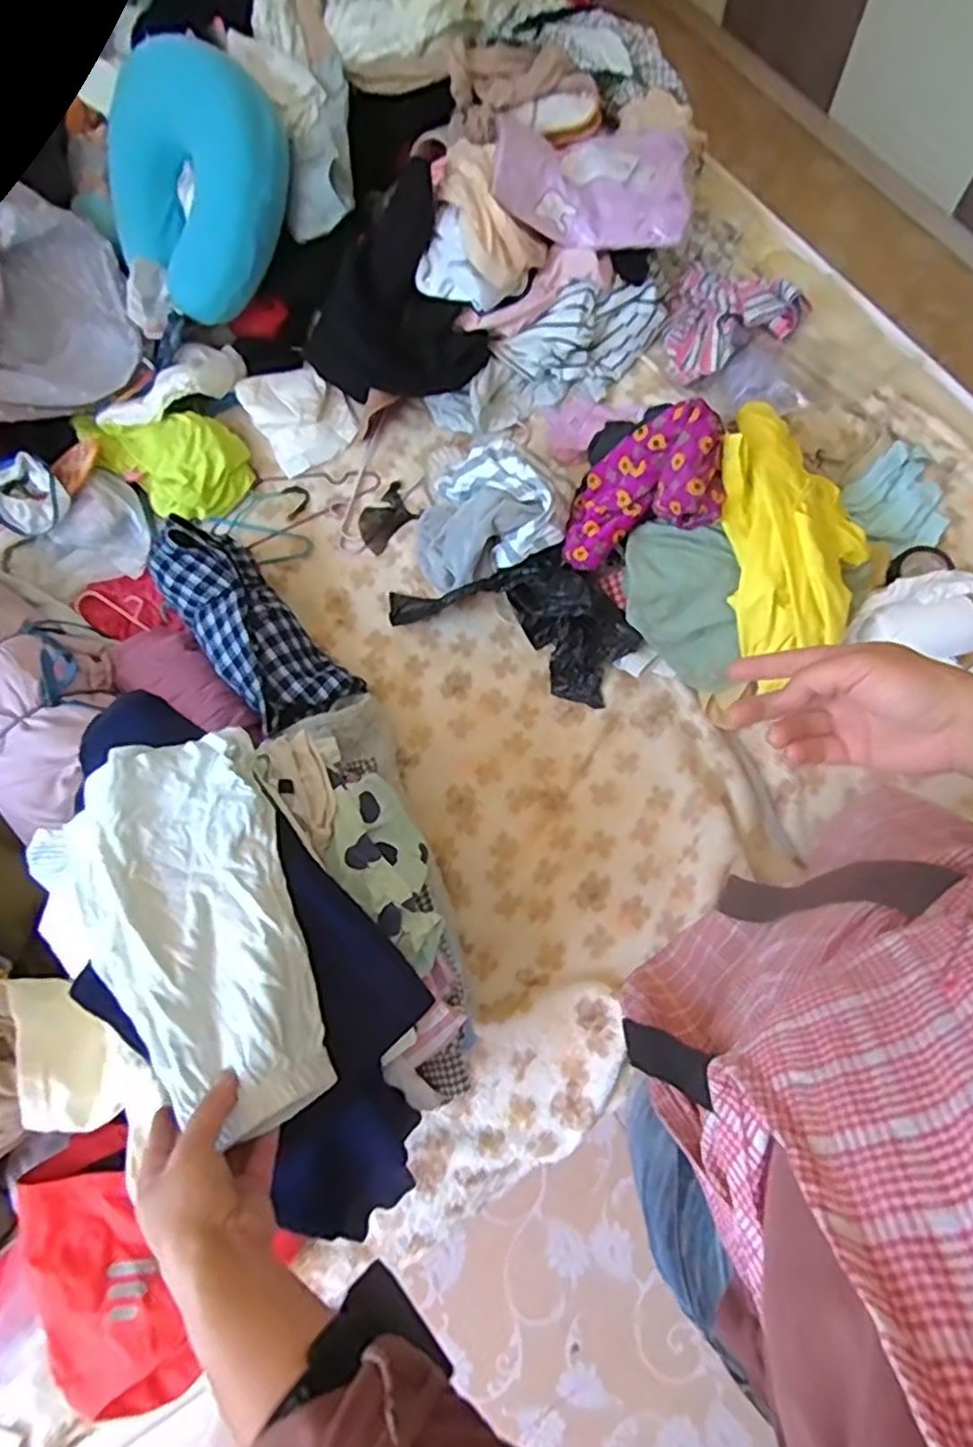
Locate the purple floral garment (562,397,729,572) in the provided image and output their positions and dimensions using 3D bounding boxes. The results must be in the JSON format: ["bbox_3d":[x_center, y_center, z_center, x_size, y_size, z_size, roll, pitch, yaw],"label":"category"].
[{"bbox_3d":[0.170,-0.261,0.765,0.172,0.123,0.127,-11,73,1],"label":"purple floral garment"}]

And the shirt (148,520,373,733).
[{"bbox_3d":[-0.270,-0.108,0.800,0.115,0.076,0.264,-41,90,-9],"label":"shirt"}]

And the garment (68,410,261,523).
[{"bbox_3d":[-0.423,-0.363,0.944,0.222,0.056,0.140,37,79,13],"label":"garment"}]

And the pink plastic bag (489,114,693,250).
[{"bbox_3d":[0.135,-0.692,0.875,0.242,0.057,0.199,3,74,5],"label":"pink plastic bag"}]

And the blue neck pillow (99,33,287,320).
[{"bbox_3d":[-0.358,-0.681,0.888,0.273,0.090,0.279,-39,88,37],"label":"blue neck pillow"}]

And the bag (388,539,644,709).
[{"bbox_3d":[0.033,-0.142,0.840,0.293,0.081,0.133,24,77,11],"label":"bag"}]

